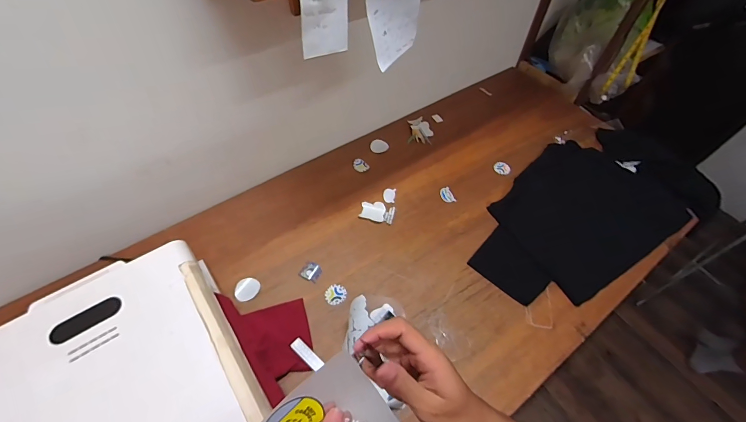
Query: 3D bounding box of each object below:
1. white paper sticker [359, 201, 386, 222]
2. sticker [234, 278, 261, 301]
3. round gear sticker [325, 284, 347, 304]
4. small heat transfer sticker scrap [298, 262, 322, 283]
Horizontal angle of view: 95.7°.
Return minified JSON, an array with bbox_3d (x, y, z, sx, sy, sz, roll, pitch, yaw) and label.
[{"bbox_3d":[0.000,-0.001,1.024,0.073,0.004,0.070,7,55,2],"label":"white paper sticker"},{"bbox_3d":[-0.322,0.200,0.865,0.061,0.006,0.060,6,50,-8],"label":"sticker"},{"bbox_3d":[-0.096,0.213,0.871,0.053,0.004,0.050,-9,55,-9],"label":"round gear sticker"},{"bbox_3d":[-0.165,0.162,0.904,0.053,0.006,0.047,26,66,10],"label":"small heat transfer sticker scrap"}]

